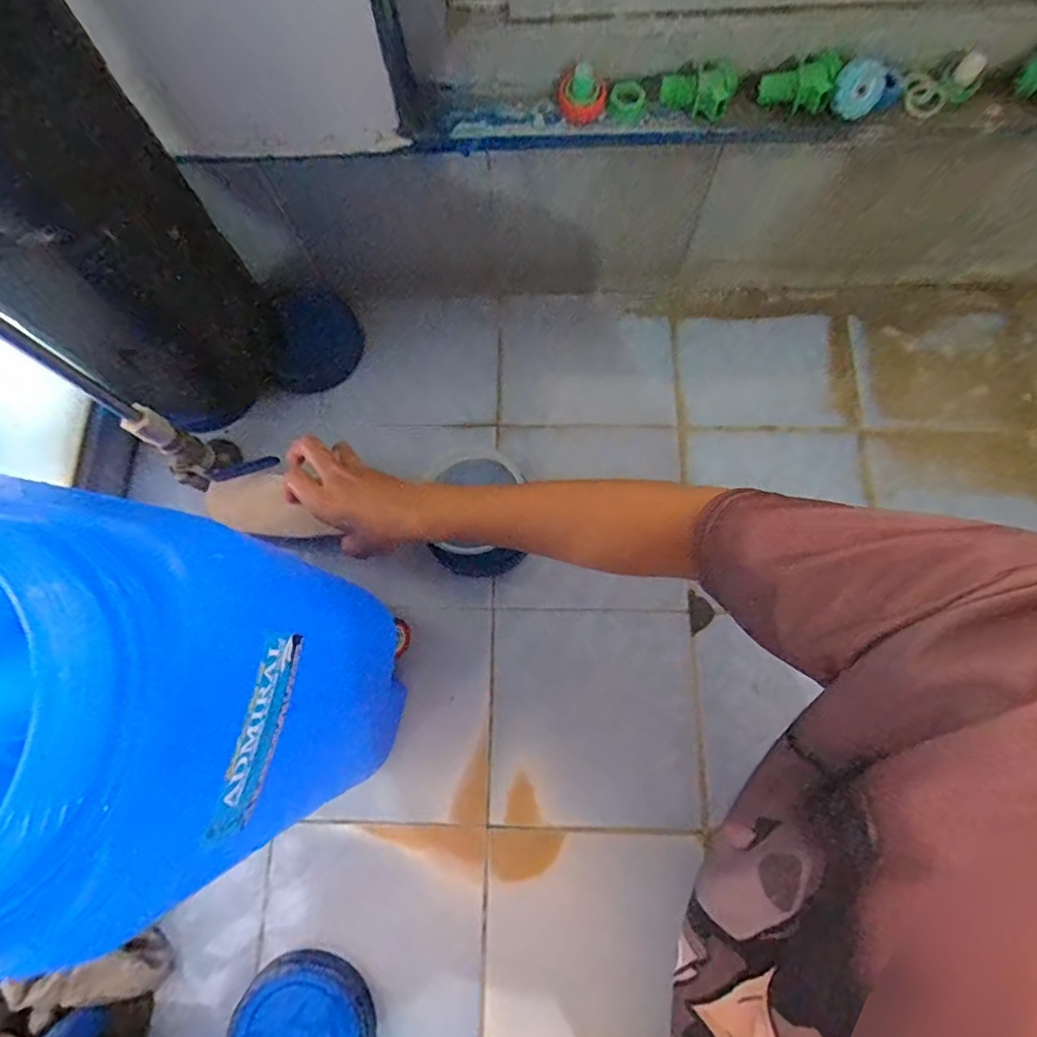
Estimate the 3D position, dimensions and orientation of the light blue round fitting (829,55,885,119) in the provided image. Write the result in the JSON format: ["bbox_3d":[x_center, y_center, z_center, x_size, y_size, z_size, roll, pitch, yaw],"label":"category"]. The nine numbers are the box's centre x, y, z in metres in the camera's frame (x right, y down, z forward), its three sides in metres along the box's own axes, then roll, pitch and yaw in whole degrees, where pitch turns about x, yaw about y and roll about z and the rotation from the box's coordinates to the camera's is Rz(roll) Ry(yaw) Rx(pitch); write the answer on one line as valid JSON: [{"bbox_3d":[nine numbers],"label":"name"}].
[{"bbox_3d":[0.274,-0.344,0.448,0.050,0.038,0.018,-14,75,-2],"label":"light blue round fitting"}]

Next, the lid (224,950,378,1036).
[{"bbox_3d":[-0.184,0.442,0.476,0.117,0.026,0.112,0,75,1],"label":"lid"}]

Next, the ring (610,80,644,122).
[{"bbox_3d":[0.092,-0.351,0.471,0.028,0.016,0.024,7,75,3],"label":"ring"}]

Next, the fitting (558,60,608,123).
[{"bbox_3d":[0.051,-0.348,0.458,0.040,0.033,0.027,13,76,5],"label":"fitting"}]

